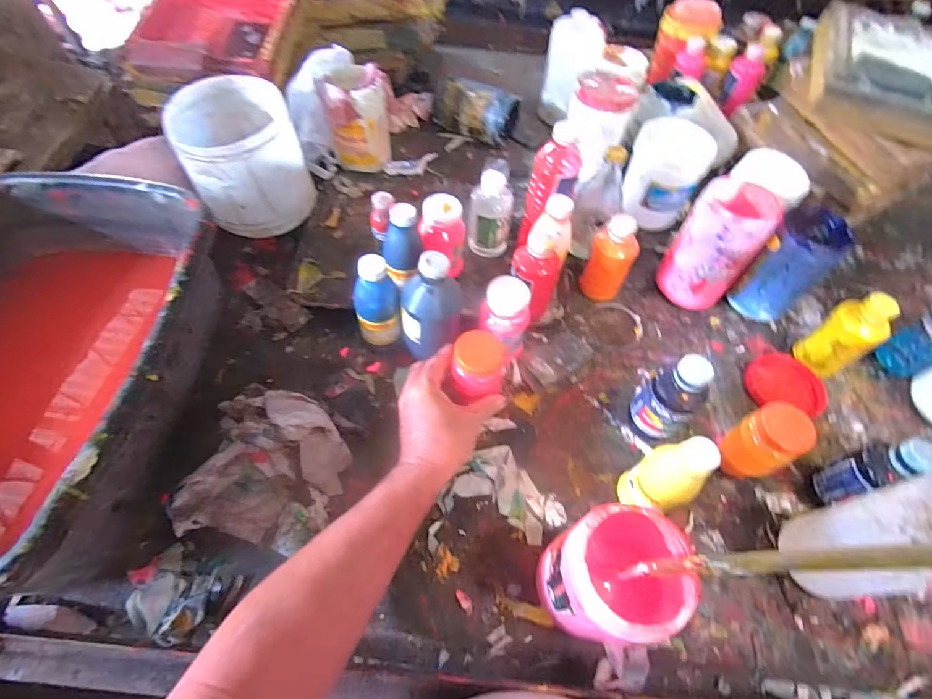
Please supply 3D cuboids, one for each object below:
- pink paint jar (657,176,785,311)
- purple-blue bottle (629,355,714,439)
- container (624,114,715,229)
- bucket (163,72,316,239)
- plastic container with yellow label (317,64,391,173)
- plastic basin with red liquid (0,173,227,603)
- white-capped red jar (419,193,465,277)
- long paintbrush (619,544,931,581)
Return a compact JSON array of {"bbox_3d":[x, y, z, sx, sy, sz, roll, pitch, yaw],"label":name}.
[{"bbox_3d":[0.344,-0.140,0.642,0.098,0.156,0.090,2,58,-3],"label":"pink paint jar"},{"bbox_3d":[0.232,0.060,0.527,0.054,0.132,0.060,-33,66,-22],"label":"purple-blue bottle"},{"bbox_3d":[0.318,-0.282,0.747,0.115,0.135,0.097,13,58,3],"label":"container"},{"bbox_3d":[-0.324,-0.280,0.675,0.152,0.147,0.161,2,58,-3],"label":"bucket"},{"bbox_3d":[-0.178,-0.382,0.772,0.108,0.142,0.095,-6,59,-8],"label":"plastic container with yellow label"},{"bbox_3d":[-0.469,0.032,0.500,0.338,0.201,0.453,5,58,0],"label":"plastic basin with red liquid"},{"bbox_3d":[-0.033,-0.153,0.655,0.057,0.124,0.063,37,63,17],"label":"white-capped red jar"},{"bbox_3d":[0.183,0.133,0.283,0.019,0.226,0.012,24,56,-17],"label":"long paintbrush"}]

